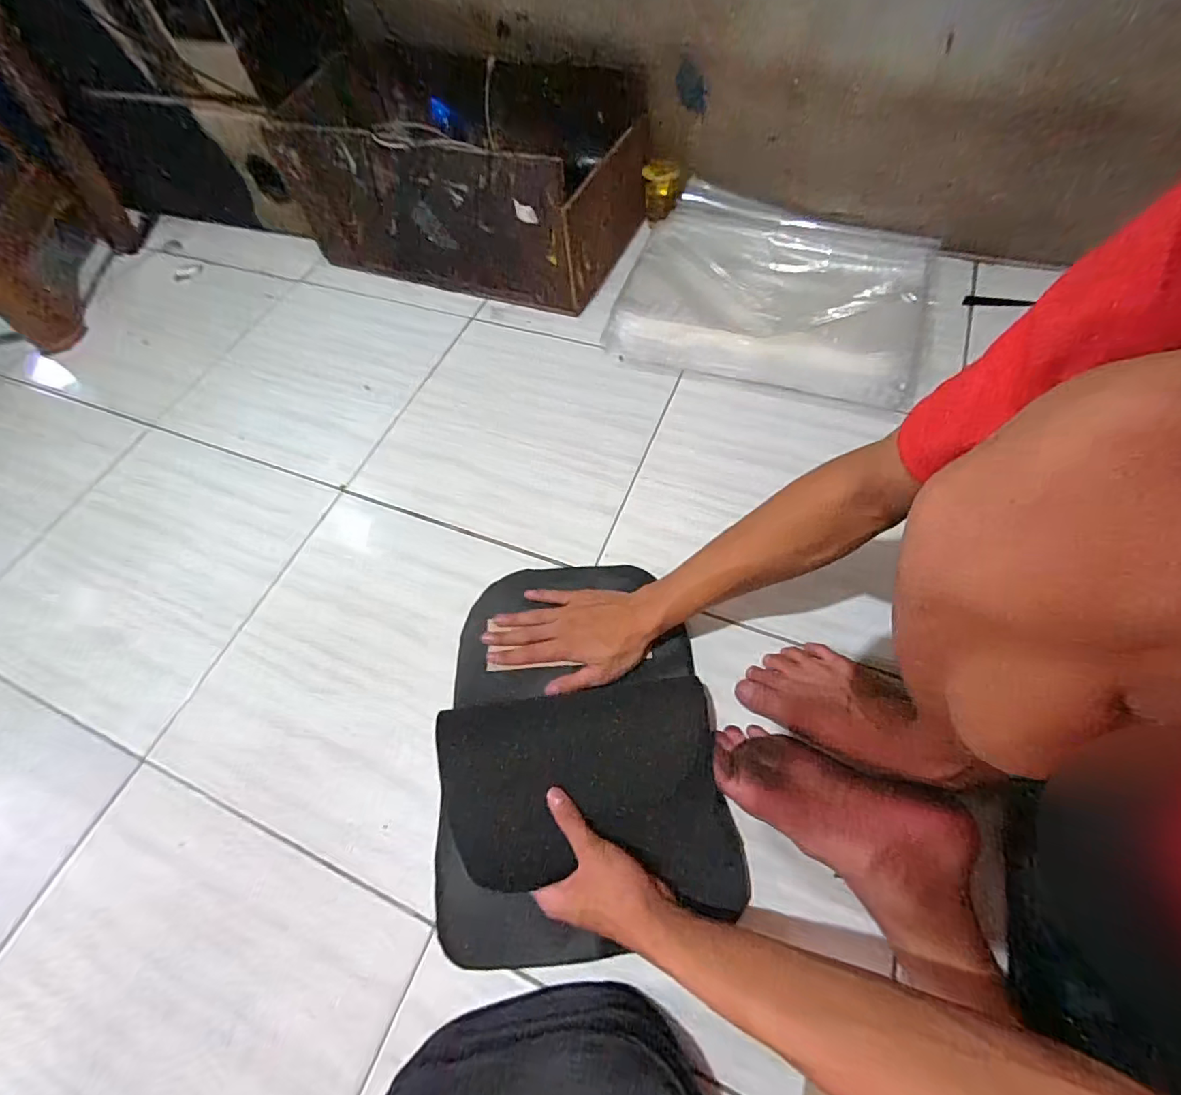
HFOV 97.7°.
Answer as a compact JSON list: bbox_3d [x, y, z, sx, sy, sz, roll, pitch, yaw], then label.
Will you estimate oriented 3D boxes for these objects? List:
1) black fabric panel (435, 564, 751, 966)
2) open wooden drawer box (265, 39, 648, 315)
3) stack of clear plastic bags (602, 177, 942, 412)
[{"bbox_3d":[-0.015,0.180,0.539,0.267,0.067,0.381,-8,60,-1],"label":"black fabric panel"},{"bbox_3d":[-0.212,-0.666,0.926,0.555,0.276,0.311,17,63,12],"label":"open wooden drawer box"},{"bbox_3d":[0.301,-0.439,0.848,0.465,0.042,0.397,19,63,13],"label":"stack of clear plastic bags"}]

